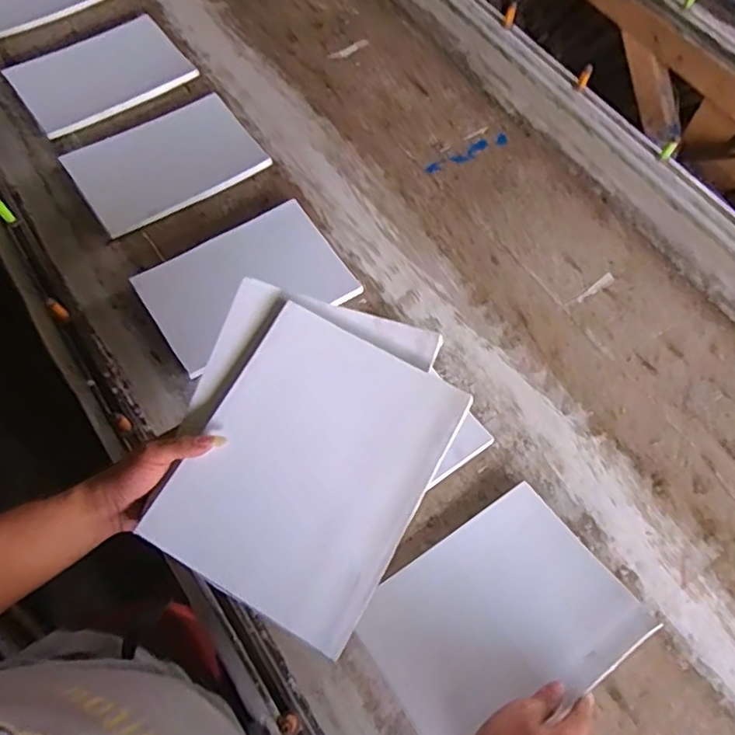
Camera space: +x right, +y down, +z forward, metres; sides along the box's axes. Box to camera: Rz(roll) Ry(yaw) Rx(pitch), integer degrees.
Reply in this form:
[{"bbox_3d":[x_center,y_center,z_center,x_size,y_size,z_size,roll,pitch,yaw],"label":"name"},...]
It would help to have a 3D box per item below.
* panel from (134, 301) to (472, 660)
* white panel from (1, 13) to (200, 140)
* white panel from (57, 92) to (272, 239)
[{"bbox_3d":[-0.055,0.097,0.576,0.213,0.021,0.265,29,78,8],"label":"panel"},{"bbox_3d":[-0.453,-0.501,1.017,0.265,0.018,0.191,-34,69,-16],"label":"white panel"},{"bbox_3d":[-0.313,-0.322,0.938,0.268,0.017,0.187,-32,69,-16],"label":"white panel"}]

